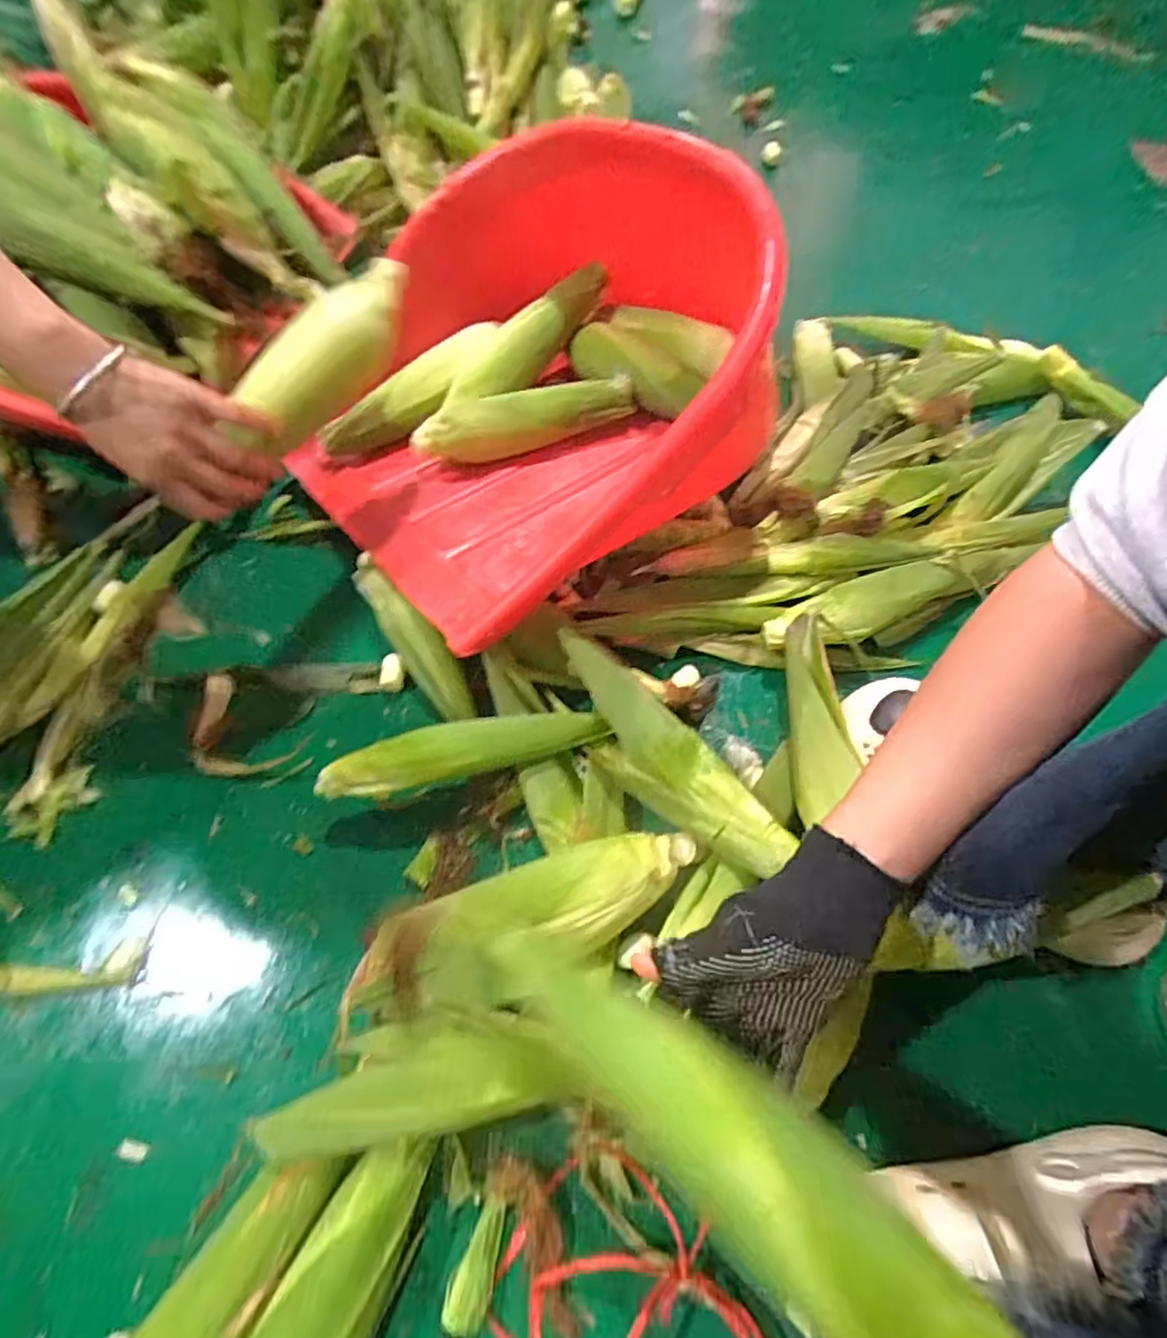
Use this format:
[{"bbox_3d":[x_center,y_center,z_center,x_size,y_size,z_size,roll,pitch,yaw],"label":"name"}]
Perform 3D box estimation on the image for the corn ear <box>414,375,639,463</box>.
[{"bbox_3d":[-0.061,-0.264,0.677,0.231,0.047,0.049,-12,62,-2],"label":"corn ear"}]

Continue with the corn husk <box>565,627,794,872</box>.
[{"bbox_3d":[0.059,0.066,0.506,0.067,0.049,0.226,-41,67,-16],"label":"corn husk"}]

